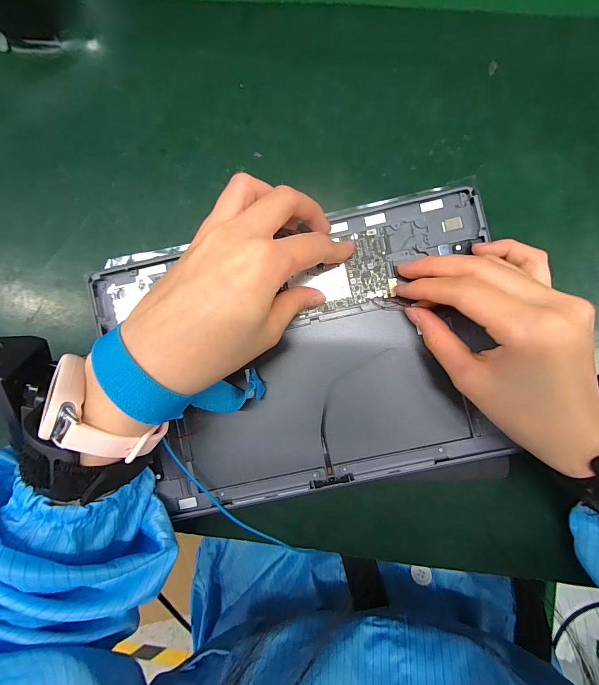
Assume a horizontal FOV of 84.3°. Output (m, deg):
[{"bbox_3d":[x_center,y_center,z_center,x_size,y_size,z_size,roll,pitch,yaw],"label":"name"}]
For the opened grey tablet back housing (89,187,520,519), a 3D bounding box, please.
[{"bbox_3d":[0.003,0.008,0.215,0.243,0.013,0.167,-13,90,4],"label":"opened grey tablet back housing"}]

